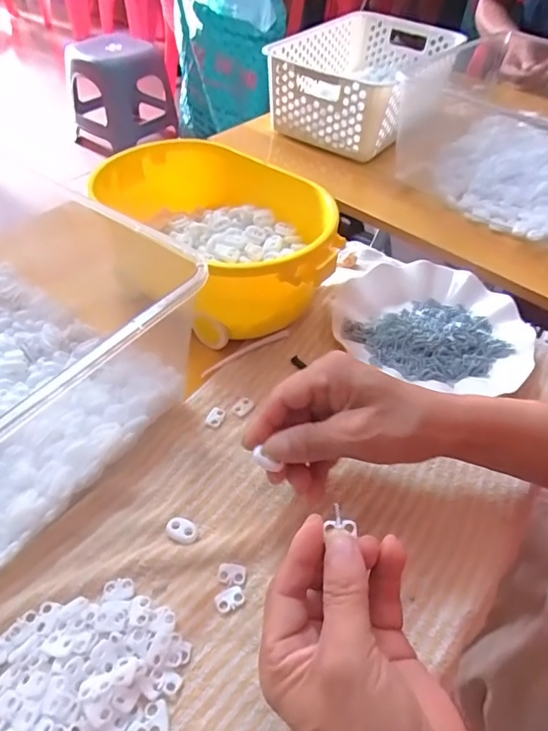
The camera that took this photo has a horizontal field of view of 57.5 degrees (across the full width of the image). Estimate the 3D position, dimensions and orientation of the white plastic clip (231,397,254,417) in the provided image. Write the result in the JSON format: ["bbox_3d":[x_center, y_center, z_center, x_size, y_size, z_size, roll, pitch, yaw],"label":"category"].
[{"bbox_3d":[-0.027,0.035,0.427,0.019,0.004,0.014,-34,58,-29],"label":"white plastic clip"}]

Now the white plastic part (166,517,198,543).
[{"bbox_3d":[-0.064,0.113,0.345,0.023,0.004,0.015,17,49,11],"label":"white plastic part"}]

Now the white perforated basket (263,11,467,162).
[{"bbox_3d":[0.137,-0.455,0.799,0.210,0.106,0.311,25,51,18],"label":"white perforated basket"}]

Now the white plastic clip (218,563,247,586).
[{"bbox_3d":[-0.028,0.137,0.329,0.018,0.004,0.013,6,48,2],"label":"white plastic clip"}]

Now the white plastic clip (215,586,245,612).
[{"bbox_3d":[-0.028,0.149,0.319,0.019,0.004,0.012,-21,52,-21],"label":"white plastic clip"}]

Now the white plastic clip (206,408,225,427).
[{"bbox_3d":[-0.049,0.043,0.413,0.013,0.005,0.016,15,49,10],"label":"white plastic clip"}]

